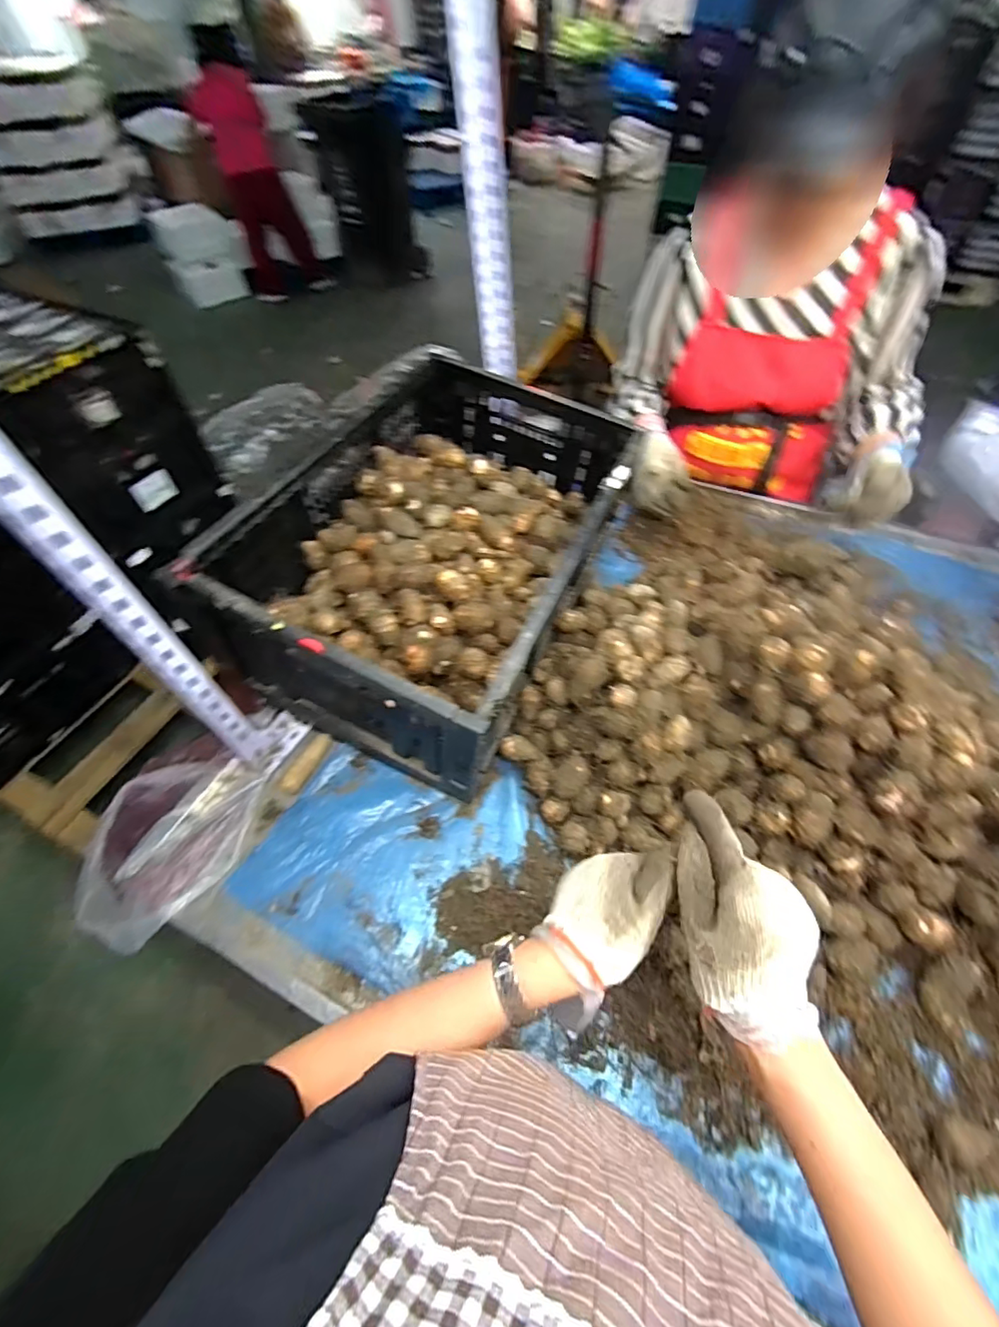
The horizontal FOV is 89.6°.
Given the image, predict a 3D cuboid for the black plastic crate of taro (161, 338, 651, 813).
[{"bbox_3d":[-0.075,-0.185,0.768,0.426,0.263,0.629,20,57,16],"label":"black plastic crate of taro"}]

